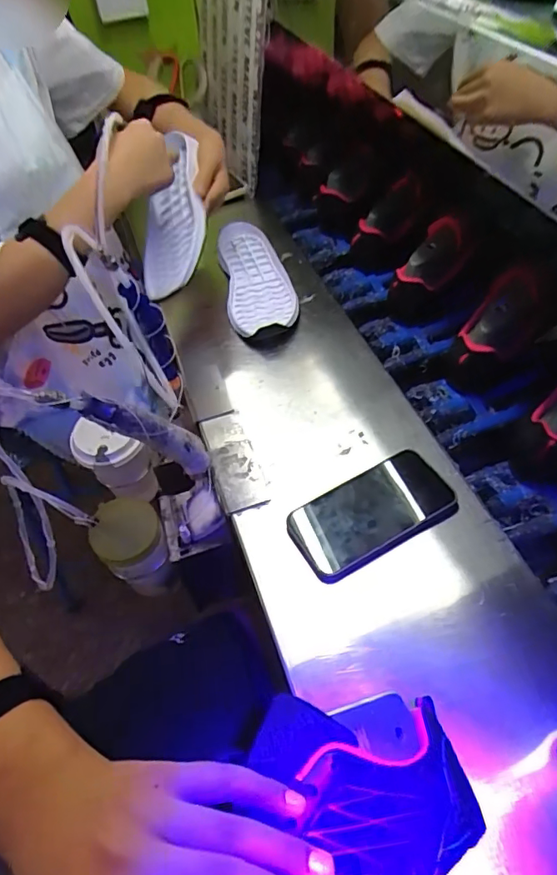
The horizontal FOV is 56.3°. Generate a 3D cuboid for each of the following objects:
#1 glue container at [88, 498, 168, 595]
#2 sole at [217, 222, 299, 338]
[{"bbox_3d":[-0.169,0.129,0.617,0.074,0.105,0.080,-4,52,5],"label":"glue container"},{"bbox_3d":[-0.037,-0.258,0.824,0.100,0.030,0.299,-12,51,-1],"label":"sole"}]

